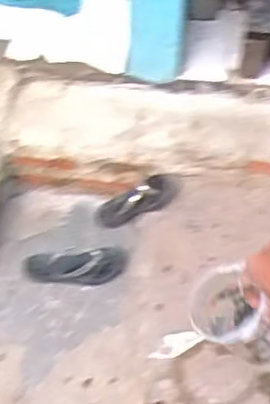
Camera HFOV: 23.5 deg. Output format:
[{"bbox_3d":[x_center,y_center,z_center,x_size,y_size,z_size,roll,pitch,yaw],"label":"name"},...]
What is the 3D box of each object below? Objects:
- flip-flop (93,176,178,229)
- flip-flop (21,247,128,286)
[{"bbox_3d":[-0.008,-0.002,1.574,0.212,0.062,0.087,-25,47,21],"label":"flip-flop"},{"bbox_3d":[-0.143,0.145,1.523,0.245,0.038,0.101,1,50,1],"label":"flip-flop"}]

